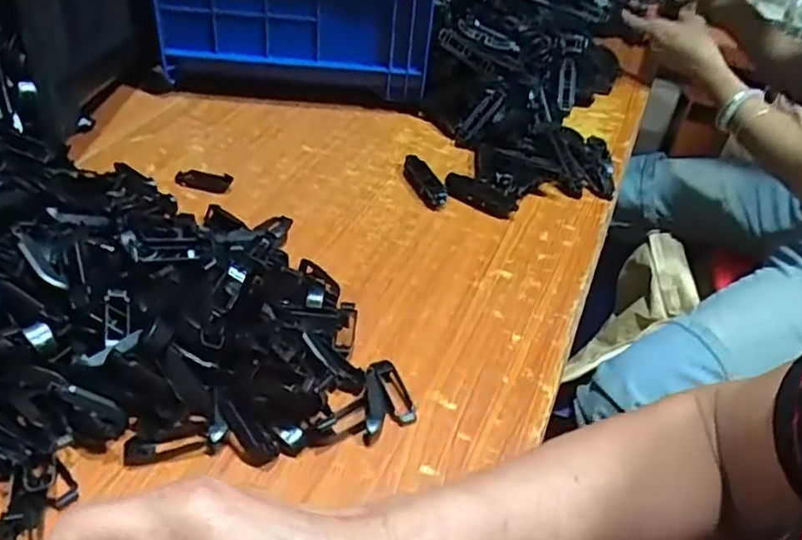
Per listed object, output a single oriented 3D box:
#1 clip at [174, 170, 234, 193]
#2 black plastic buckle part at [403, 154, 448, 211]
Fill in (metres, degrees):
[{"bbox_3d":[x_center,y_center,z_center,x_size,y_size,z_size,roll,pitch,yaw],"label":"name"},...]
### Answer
[{"bbox_3d":[-0.194,-0.089,0.646,0.053,0.013,0.021,8,41,1],"label":"clip"},{"bbox_3d":[0.024,-0.092,0.672,0.021,0.022,0.077,-13,45,-22],"label":"black plastic buckle part"}]

